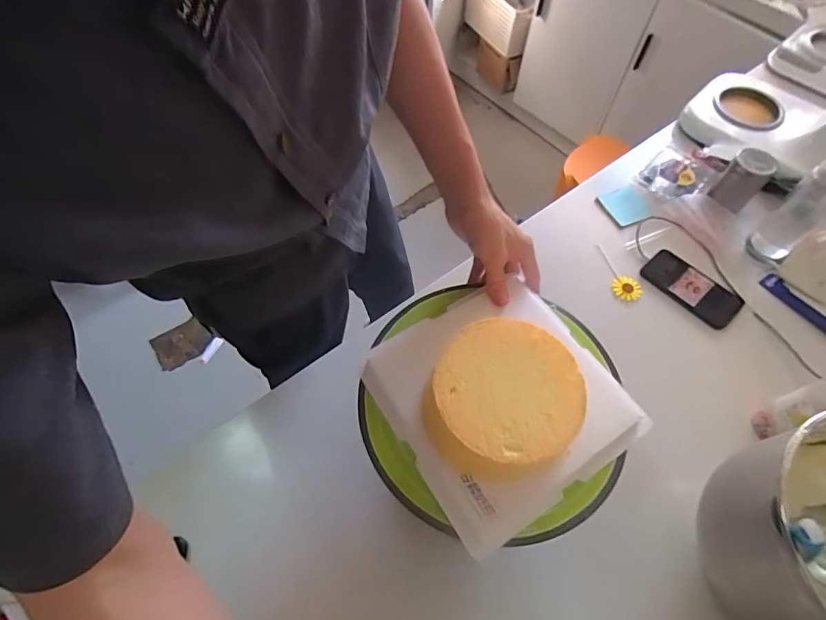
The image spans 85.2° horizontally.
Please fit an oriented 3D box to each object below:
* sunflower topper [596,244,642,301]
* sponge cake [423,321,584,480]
[{"bbox_3d":[0.342,-0.065,0.745,0.036,0.016,0.119,-5,60,-3],"label":"sunflower topper"},{"bbox_3d":[0.085,0.087,0.444,0.140,0.068,0.136,0,60,0],"label":"sponge cake"}]

